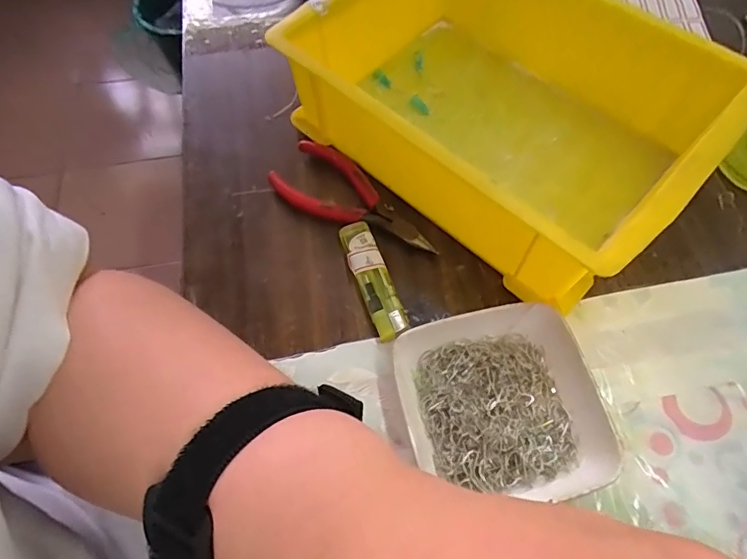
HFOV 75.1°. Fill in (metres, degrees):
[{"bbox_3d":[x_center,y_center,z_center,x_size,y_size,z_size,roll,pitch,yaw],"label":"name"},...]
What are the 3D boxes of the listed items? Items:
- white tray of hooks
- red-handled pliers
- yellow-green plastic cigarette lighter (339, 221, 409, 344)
[{"bbox_3d":[0.065,0.065,0.254,0.095,0.024,0.095,-10,64,-4],"label":"white tray of hooks"},{"bbox_3d":[-0.011,-0.051,0.320,0.118,0.014,0.046,29,67,15],"label":"red-handled pliers"},{"bbox_3d":[0.000,0.000,0.293,0.020,0.011,0.078,-18,64,-8],"label":"yellow-green plastic cigarette lighter"}]

